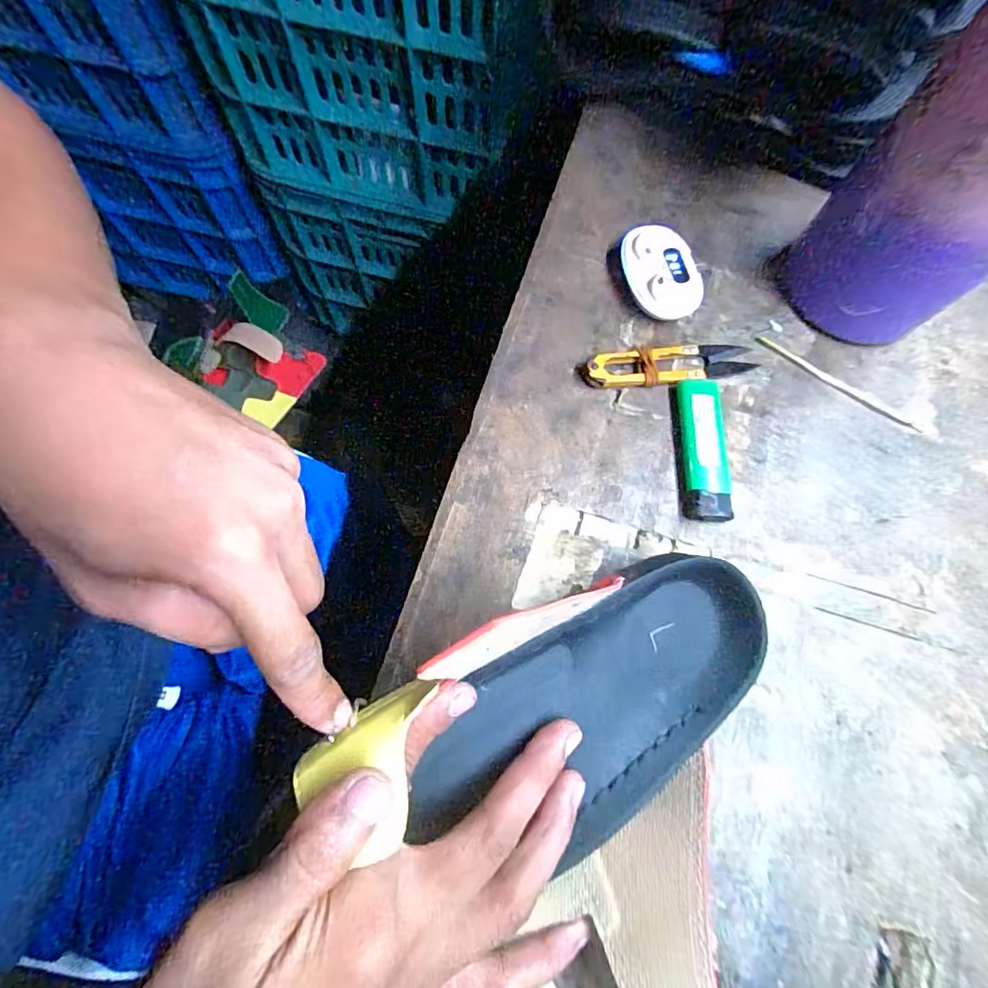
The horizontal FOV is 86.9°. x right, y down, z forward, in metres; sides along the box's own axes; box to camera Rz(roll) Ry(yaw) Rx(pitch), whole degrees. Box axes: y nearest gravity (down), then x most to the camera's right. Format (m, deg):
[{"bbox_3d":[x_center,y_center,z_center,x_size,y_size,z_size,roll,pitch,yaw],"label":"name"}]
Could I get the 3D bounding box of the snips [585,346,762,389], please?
[{"bbox_3d":[0.102,-0.075,0.301,0.100,0.009,0.023,-7,74,-4],"label":"snips"}]

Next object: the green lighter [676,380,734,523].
[{"bbox_3d":[0.115,-0.024,0.286,0.023,0.013,0.079,3,73,-2],"label":"green lighter"}]

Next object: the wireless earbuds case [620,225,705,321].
[{"bbox_3d":[0.099,-0.132,0.314,0.044,0.016,0.060,-8,74,-5],"label":"wireless earbuds case"}]

